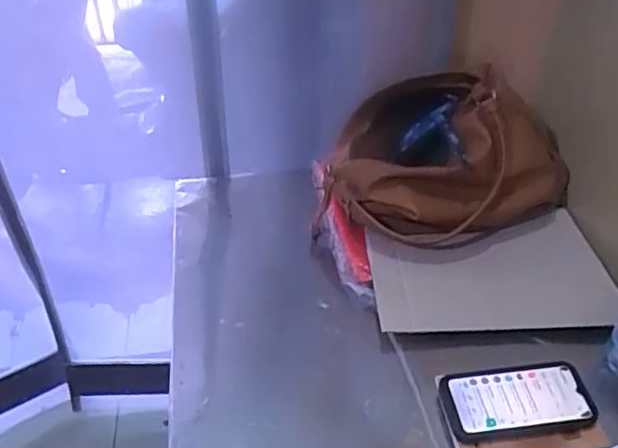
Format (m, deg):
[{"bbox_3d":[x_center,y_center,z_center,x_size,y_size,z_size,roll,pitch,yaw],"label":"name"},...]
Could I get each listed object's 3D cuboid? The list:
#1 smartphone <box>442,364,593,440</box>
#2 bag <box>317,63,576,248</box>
[{"bbox_3d":[0.227,0.191,0.660,0.153,0.009,0.076,-5,48,-3],"label":"smartphone"},{"bbox_3d":[0.194,-0.096,0.856,0.326,0.197,0.176,10,38,14],"label":"bag"}]

